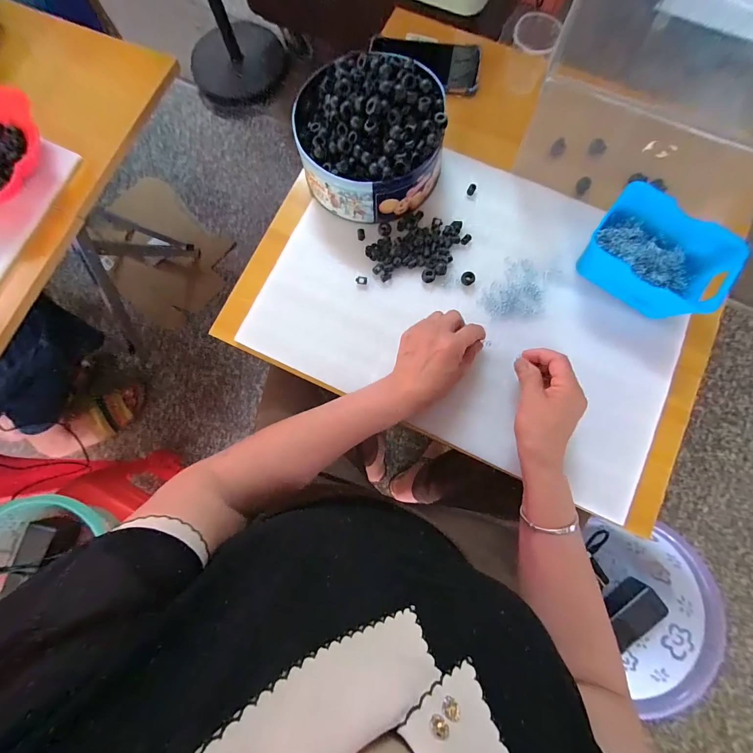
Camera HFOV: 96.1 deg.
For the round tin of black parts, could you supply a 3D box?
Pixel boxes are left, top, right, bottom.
[{"bbox_3d":[-0.009,-0.301,0.429,0.174,0.090,0.171,0,80,1],"label":"round tin of black parts"}]

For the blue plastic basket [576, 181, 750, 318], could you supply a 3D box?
[{"bbox_3d":[0.332,-0.143,0.411,0.154,0.067,0.108,42,83,7],"label":"blue plastic basket"}]

